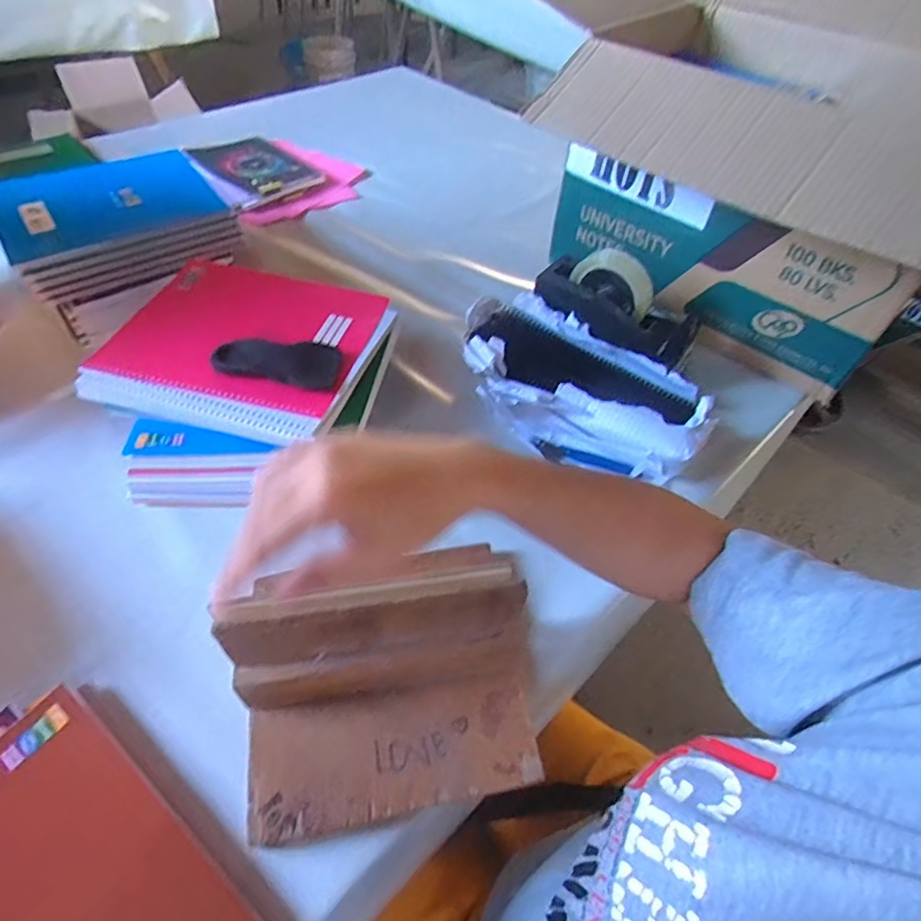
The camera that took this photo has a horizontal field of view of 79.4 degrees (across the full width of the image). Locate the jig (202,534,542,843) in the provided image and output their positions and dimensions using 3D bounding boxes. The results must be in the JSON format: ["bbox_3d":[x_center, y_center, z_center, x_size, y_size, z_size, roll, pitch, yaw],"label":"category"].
[{"bbox_3d":[-0.048,0.157,0.378,0.210,0.121,0.131,-7,53,-11],"label":"jig"}]

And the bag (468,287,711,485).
[{"bbox_3d":[0.129,-0.077,0.667,0.311,0.091,0.163,28,55,17],"label":"bag"}]

